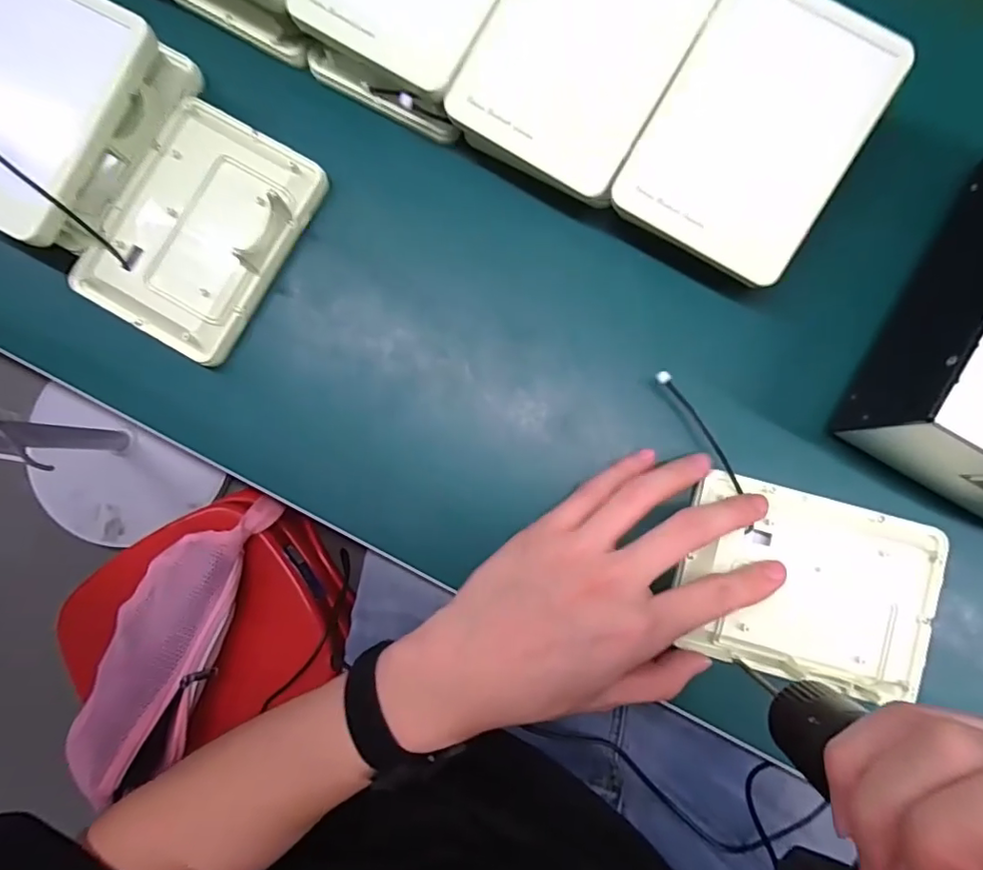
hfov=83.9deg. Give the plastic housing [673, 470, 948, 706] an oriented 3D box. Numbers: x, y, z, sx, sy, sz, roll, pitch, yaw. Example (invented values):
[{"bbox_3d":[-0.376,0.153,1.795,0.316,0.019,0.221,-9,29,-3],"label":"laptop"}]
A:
[{"bbox_3d":[0.173,0.082,0.293,0.132,0.012,0.097,14,87,3],"label":"plastic housing"}]

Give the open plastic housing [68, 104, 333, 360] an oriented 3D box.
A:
[{"bbox_3d":[-0.168,-0.119,0.316,0.096,0.020,0.131,28,88,4],"label":"open plastic housing"}]

